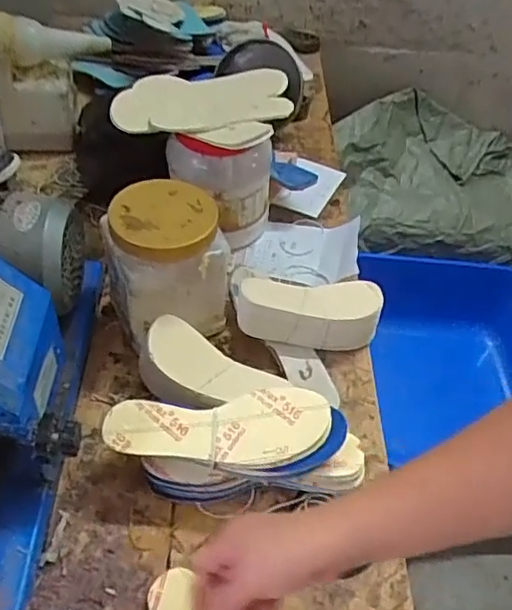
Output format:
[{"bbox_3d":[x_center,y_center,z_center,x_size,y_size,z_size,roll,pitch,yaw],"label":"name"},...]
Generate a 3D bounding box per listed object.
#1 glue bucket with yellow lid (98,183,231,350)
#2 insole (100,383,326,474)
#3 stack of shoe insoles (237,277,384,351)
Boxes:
[{"bbox_3d":[-0.101,-0.046,0.711,0.123,0.161,0.112,3,51,-4],"label":"glue bucket with yellow lid"},{"bbox_3d":[-0.037,0.118,0.588,0.209,0.019,0.074,-3,62,3],"label":"insole"},{"bbox_3d":[0.068,0.007,0.743,0.179,0.066,0.071,-4,52,-9],"label":"stack of shoe insoles"}]

